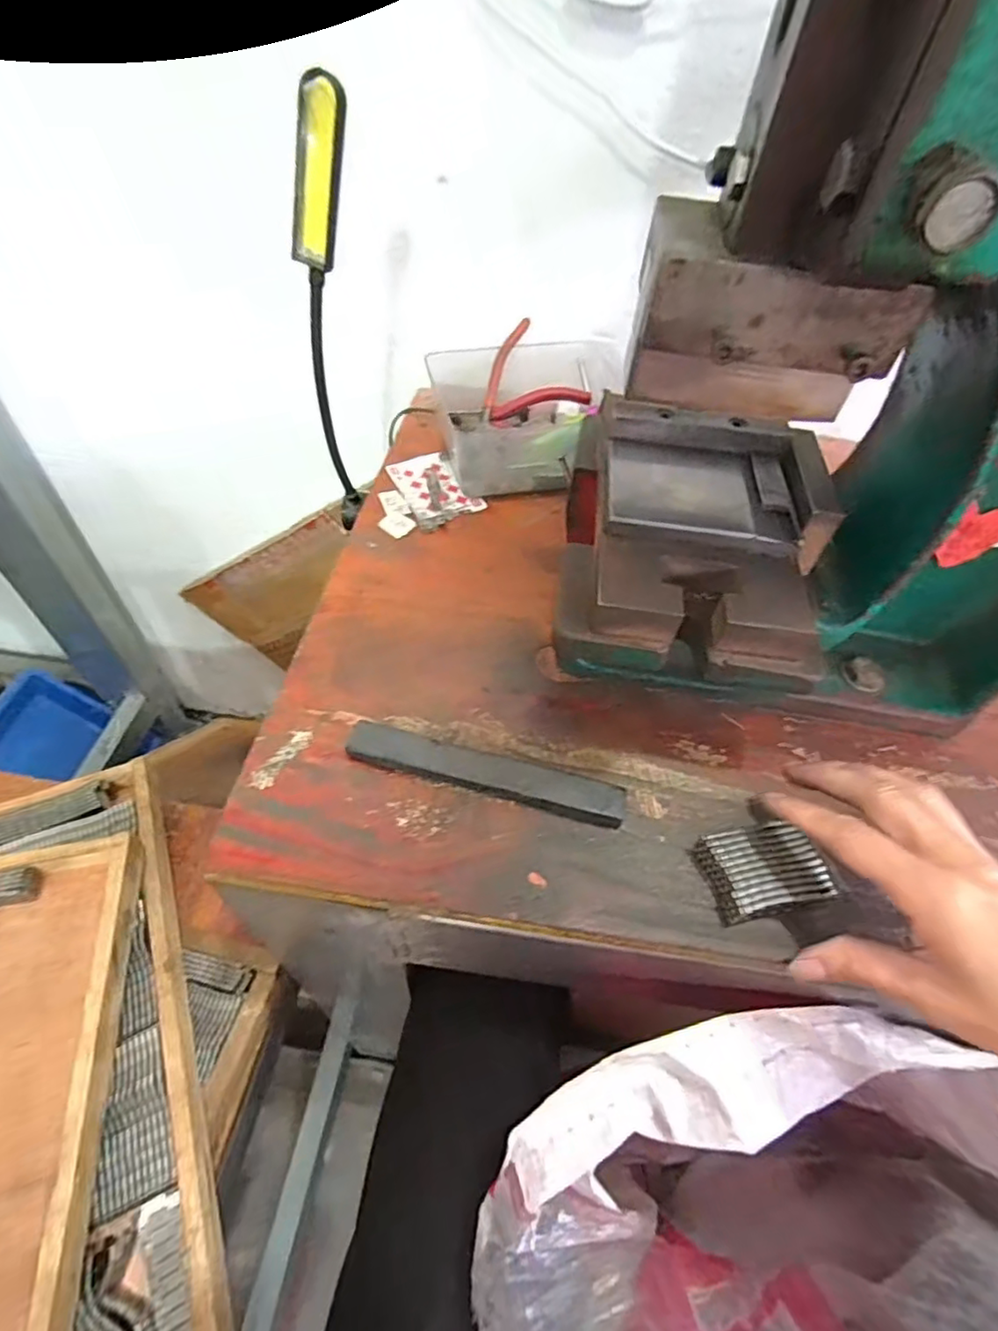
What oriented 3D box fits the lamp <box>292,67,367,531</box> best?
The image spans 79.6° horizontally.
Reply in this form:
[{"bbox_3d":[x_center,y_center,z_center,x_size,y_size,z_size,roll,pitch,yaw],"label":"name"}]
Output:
[{"bbox_3d":[-0.107,-0.203,0.408,0.039,0.283,0.049,-11,53,-13],"label":"lamp"}]

